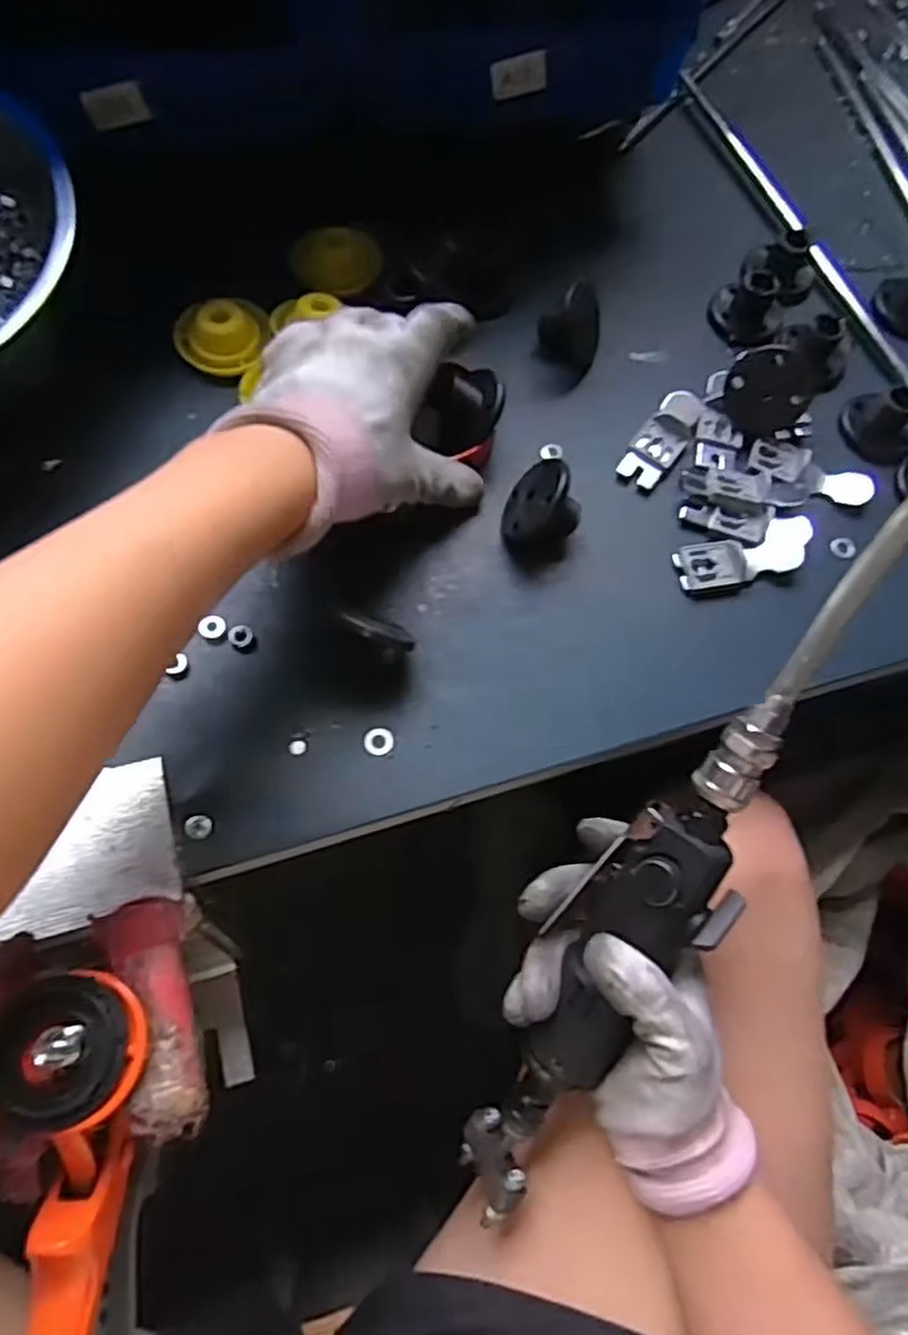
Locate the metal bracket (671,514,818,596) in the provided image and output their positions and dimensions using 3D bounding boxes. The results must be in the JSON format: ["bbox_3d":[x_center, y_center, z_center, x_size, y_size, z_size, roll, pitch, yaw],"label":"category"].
[{"bbox_3d":[0.148,-0.058,0.382,0.075,0.008,0.029,-17,71,-12],"label":"metal bracket"}]

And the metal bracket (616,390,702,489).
[{"bbox_3d":[0.112,-0.123,0.405,0.023,0.007,0.065,34,69,8],"label":"metal bracket"}]

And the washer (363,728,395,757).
[{"bbox_3d":[-0.033,0.032,0.334,0.013,0.004,0.012,-4,69,-7],"label":"washer"}]

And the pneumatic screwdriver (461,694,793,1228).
[{"bbox_3d":[0.073,0.135,0.334,0.052,0.034,0.268,28,105,9],"label":"pneumatic screwdriver"}]

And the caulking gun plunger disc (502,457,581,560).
[{"bbox_3d":[0.045,-0.073,0.370,0.026,0.043,0.042,24,66,-32],"label":"caulking gun plunger disc"}]

